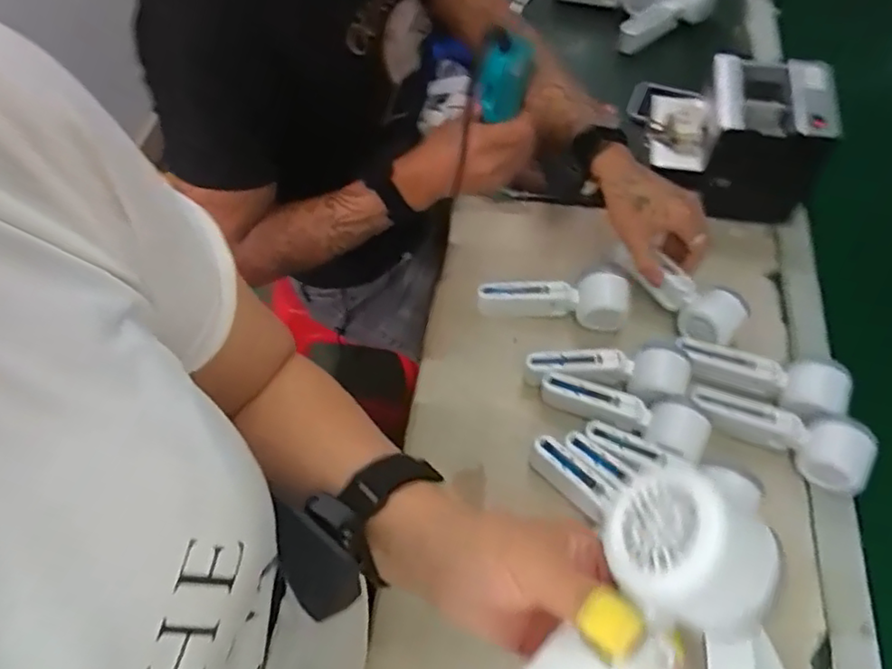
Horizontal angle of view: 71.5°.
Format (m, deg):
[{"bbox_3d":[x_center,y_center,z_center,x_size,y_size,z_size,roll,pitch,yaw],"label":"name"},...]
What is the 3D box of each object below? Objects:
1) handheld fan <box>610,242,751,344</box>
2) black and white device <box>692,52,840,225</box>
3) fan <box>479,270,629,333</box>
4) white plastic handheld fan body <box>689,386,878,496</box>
[{"bbox_3d":[0.255,-0.042,0.702,0.054,0.047,0.160,-39,53,-19],"label":"handheld fan"},{"bbox_3d":[0.371,-0.233,0.752,0.127,0.159,0.120,7,61,4],"label":"black and white device"},{"bbox_3d":[0.122,-0.046,0.710,0.166,0.046,0.052,11,61,6],"label":"fan"},{"bbox_3d":[0.336,0.096,0.627,0.167,0.056,0.055,24,62,33],"label":"white plastic handheld fan body"}]

